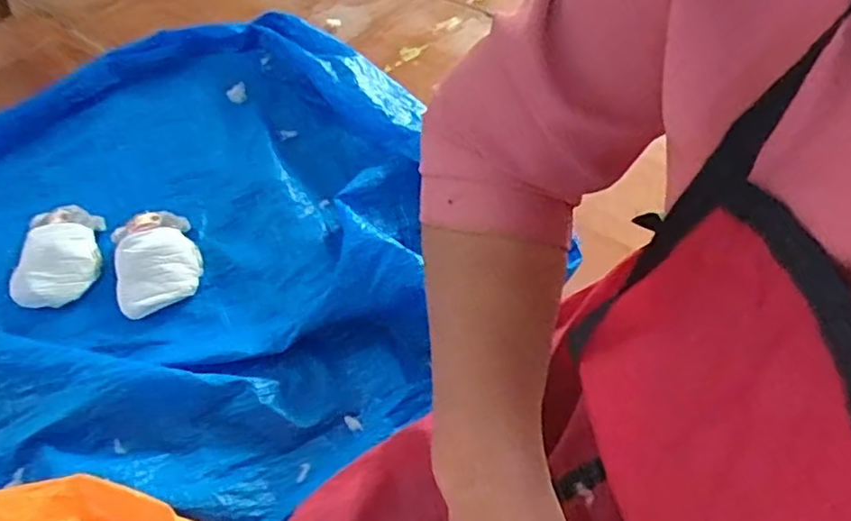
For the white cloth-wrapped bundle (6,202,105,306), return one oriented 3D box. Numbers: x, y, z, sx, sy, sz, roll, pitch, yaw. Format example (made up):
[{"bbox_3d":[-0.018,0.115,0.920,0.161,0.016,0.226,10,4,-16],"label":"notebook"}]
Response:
[{"bbox_3d":[-0.576,-0.017,1.008,0.112,0.047,0.180,-3,52,3],"label":"white cloth-wrapped bundle"}]

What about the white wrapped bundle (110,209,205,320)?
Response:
[{"bbox_3d":[-0.426,-0.004,1.008,0.125,0.055,0.176,-17,53,-8],"label":"white wrapped bundle"}]

